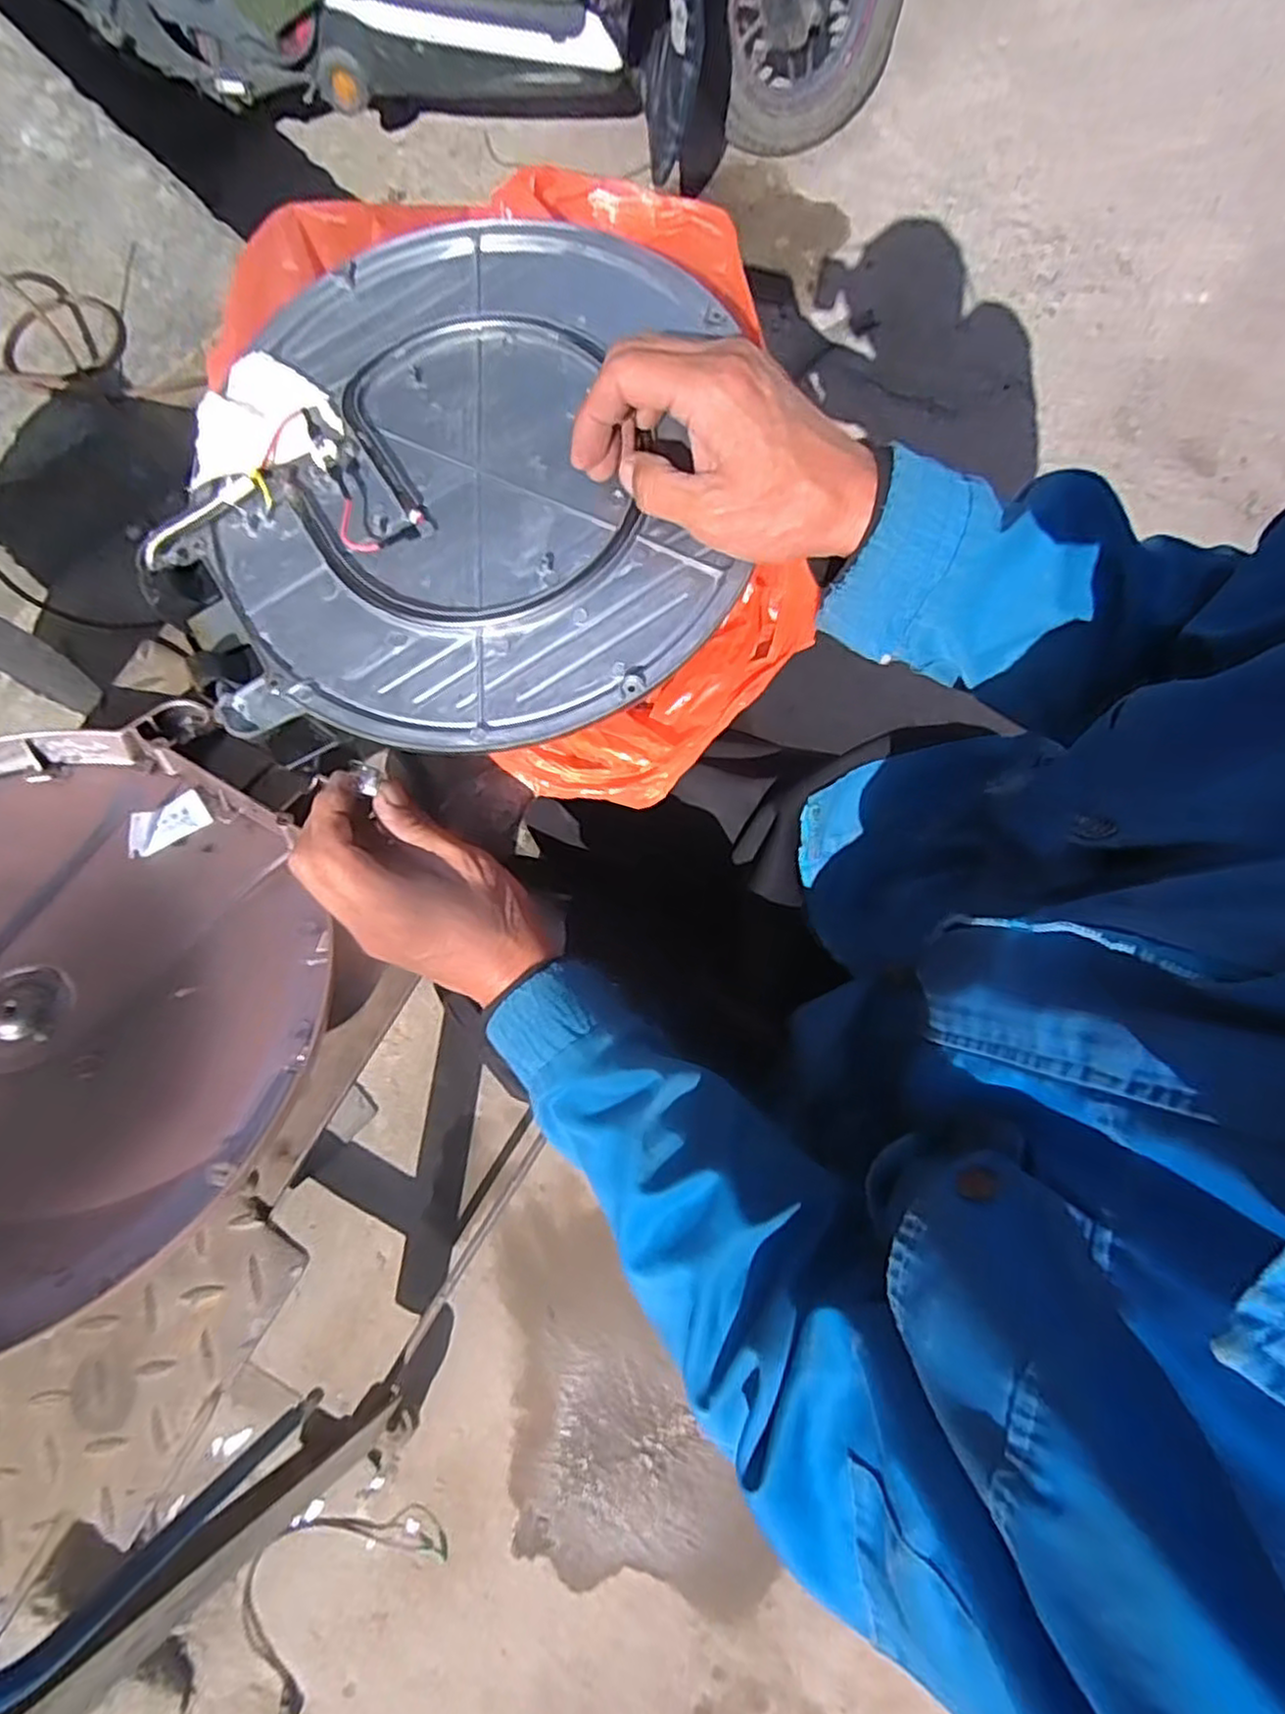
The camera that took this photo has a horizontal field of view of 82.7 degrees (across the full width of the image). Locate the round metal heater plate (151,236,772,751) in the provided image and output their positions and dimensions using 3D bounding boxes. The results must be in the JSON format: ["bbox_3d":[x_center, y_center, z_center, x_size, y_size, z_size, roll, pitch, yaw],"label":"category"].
[{"bbox_3d":[-0.100,-0.210,0.396,0.274,0.019,0.307,-3,77,1],"label":"round metal heater plate"}]

